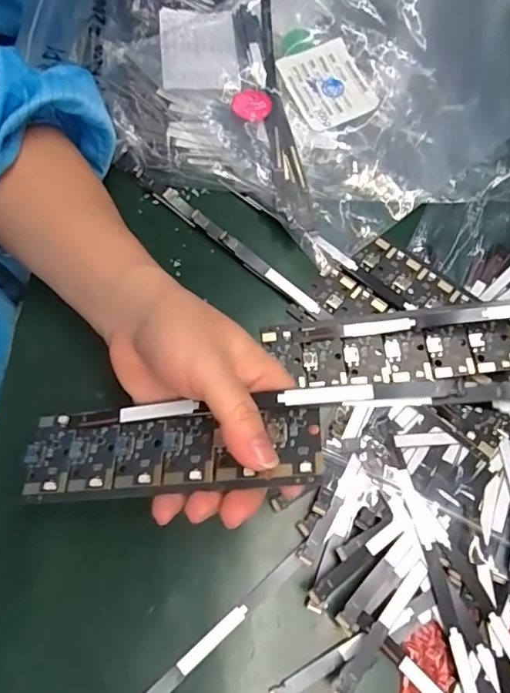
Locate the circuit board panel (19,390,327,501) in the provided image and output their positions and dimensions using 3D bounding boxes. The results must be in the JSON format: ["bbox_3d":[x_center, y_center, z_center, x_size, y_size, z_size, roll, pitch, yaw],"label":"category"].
[{"bbox_3d":[-0.040,0.043,0.209,0.132,0.005,0.038,-7,62,14],"label":"circuit board panel"}]

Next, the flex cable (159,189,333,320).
[{"bbox_3d":[-0.008,-0.056,0.291,0.127,0.007,0.009,39,73,12],"label":"flex cable"}]

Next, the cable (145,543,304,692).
[{"bbox_3d":[-0.019,0.132,0.224,0.106,0.004,0.007,-39,75,-15],"label":"cable"}]

